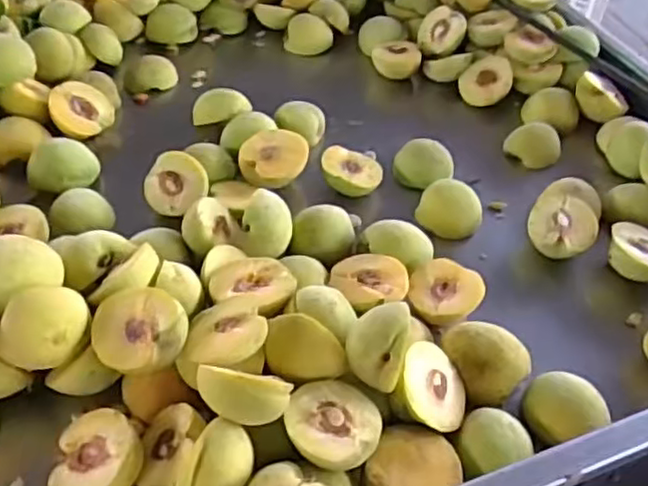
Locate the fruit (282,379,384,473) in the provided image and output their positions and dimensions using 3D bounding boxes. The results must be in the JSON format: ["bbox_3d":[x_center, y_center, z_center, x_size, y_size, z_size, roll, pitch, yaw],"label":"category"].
[{"bbox_3d":[0.006,0.117,0.440,0.058,0.026,0.059,3,45,-3],"label":"fruit"}]

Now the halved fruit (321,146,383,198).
[{"bbox_3d":[0.025,-0.065,0.643,0.056,0.026,0.044,10,45,3],"label":"halved fruit"}]

